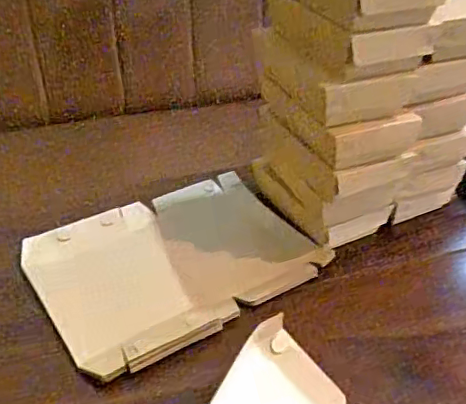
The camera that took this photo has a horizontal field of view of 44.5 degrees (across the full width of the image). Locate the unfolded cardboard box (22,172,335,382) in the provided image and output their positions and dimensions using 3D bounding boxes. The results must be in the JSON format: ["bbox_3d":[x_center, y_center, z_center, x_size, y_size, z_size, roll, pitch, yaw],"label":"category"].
[{"bbox_3d":[-0.070,0.069,0.705,0.321,0.029,0.248,-23,43,-29],"label":"unfolded cardboard box"}]

